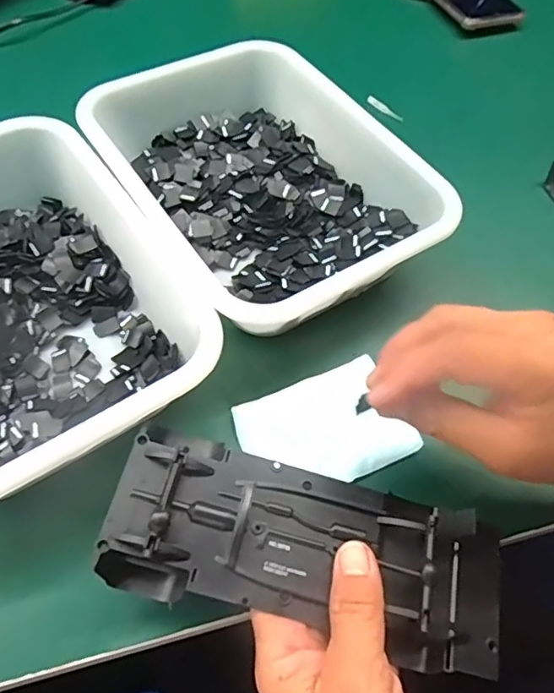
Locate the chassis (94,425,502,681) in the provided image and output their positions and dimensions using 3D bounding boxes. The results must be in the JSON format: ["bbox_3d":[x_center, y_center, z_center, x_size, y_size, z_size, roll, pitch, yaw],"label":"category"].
[{"bbox_3d":[0.018,0.097,0.266,0.193,0.035,0.077,16,57,-4],"label":"chassis"}]

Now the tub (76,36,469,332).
[{"bbox_3d":[-0.010,-0.120,0.397,0.195,0.063,0.245,-28,64,-20],"label":"tub"}]

